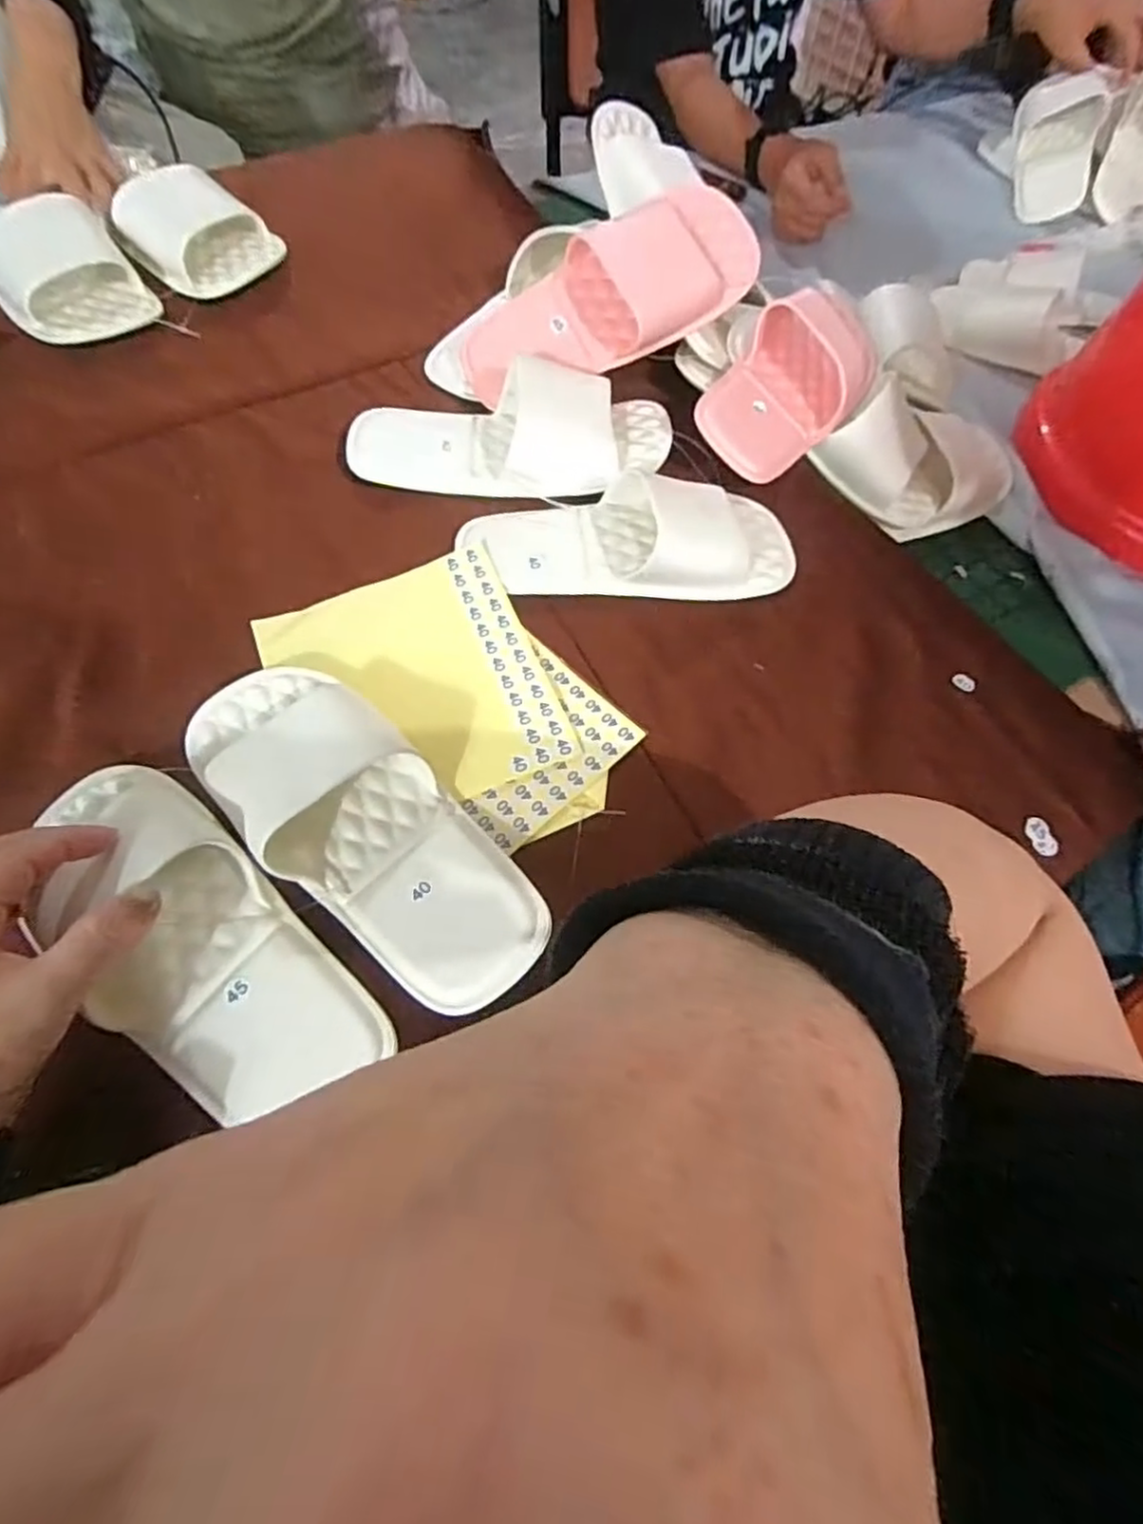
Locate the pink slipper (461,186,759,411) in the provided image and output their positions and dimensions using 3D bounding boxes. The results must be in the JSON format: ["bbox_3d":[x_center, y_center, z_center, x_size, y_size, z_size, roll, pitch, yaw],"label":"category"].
[{"bbox_3d":[0.027,-0.348,0.518,0.235,0.066,0.095,-21,65,7],"label":"pink slipper"}]

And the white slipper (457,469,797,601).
[{"bbox_3d":[0.041,-0.158,0.456,0.221,0.050,0.094,4,63,0],"label":"white slipper"}]

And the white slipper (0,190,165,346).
[{"bbox_3d":[-0.424,-0.409,0.566,0.105,0.043,0.134,-38,70,-19],"label":"white slipper"}]

